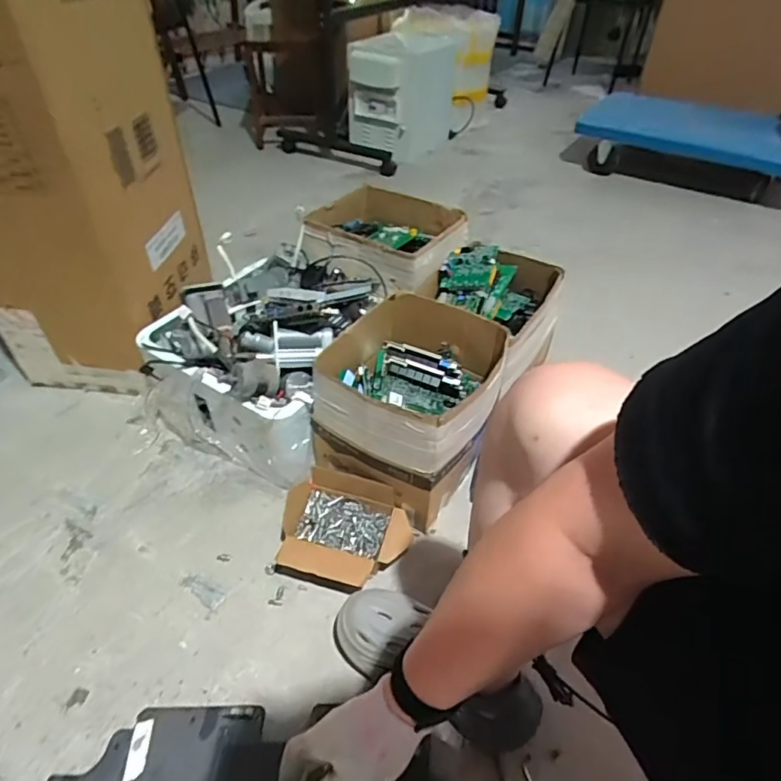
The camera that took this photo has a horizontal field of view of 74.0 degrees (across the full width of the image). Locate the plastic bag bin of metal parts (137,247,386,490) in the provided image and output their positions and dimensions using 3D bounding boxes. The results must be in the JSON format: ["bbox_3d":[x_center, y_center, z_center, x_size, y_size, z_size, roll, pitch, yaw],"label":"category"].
[{"bbox_3d":[-0.263,-0.094,1.089,0.386,0.304,0.394,18,45,18],"label":"plastic bag bin of metal parts"}]

